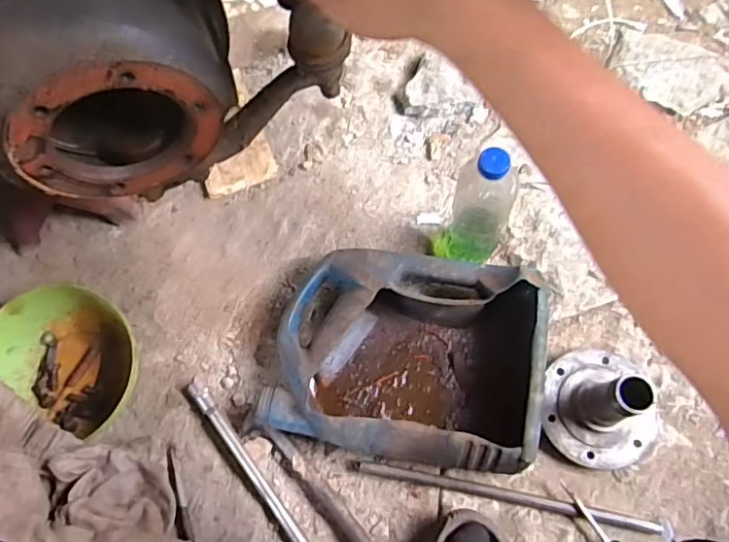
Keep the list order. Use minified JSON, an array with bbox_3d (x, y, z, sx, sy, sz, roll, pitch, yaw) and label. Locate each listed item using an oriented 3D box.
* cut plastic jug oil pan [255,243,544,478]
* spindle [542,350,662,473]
[{"bbox_3d":[0.049,0.098,0.702,0.310,0.090,0.244,8,71,6],"label":"cut plastic jug oil pan"},{"bbox_3d":[0.273,0.148,0.639,0.122,0.130,0.132,-1,70,2],"label":"spindle"}]

